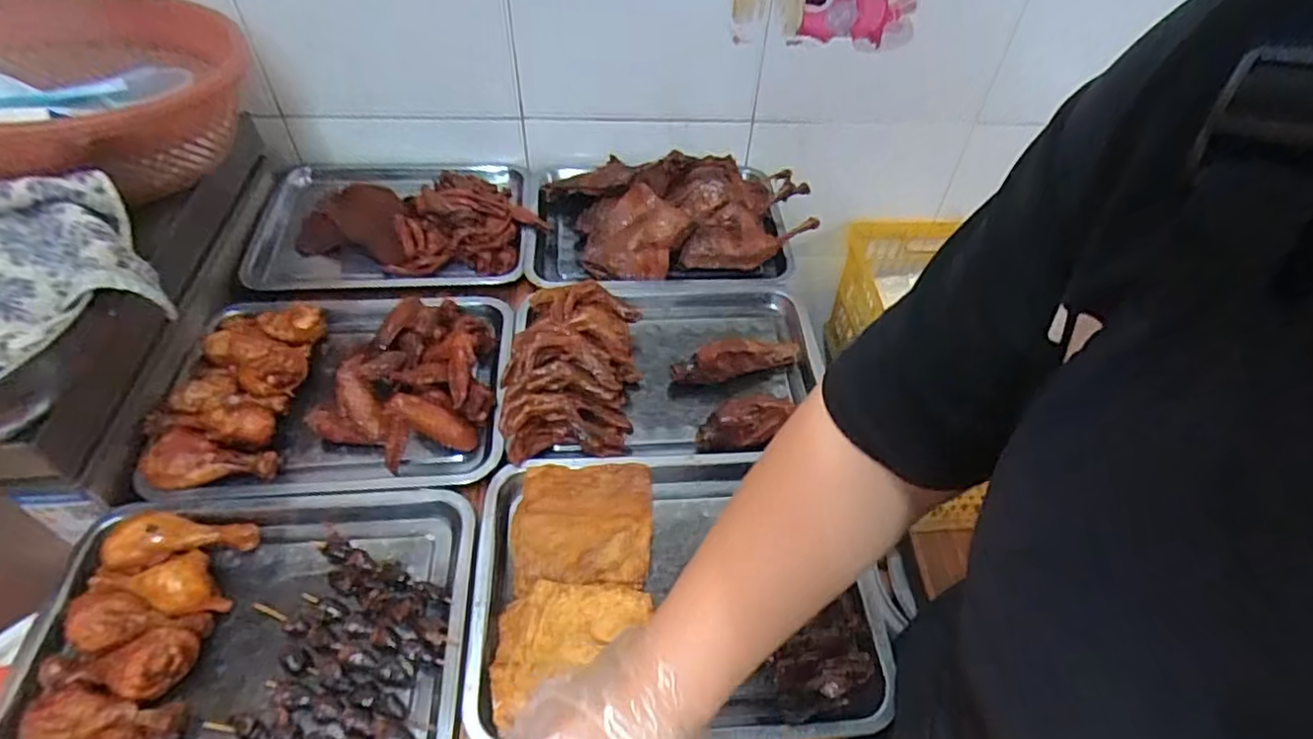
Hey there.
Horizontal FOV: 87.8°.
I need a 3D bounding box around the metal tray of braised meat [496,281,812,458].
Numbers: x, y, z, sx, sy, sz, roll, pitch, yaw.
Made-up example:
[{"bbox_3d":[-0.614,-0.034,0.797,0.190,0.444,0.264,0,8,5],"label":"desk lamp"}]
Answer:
[{"bbox_3d":[0.009,-0.015,0.767,0.345,0.086,0.246,-3,51,-6],"label":"metal tray of braised meat"}]

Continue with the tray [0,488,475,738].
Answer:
[{"bbox_3d":[-0.334,0.219,0.560,0.344,0.047,0.260,-2,51,-5],"label":"tray"}]

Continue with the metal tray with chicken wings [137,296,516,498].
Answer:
[{"bbox_3d":[-0.334,0.012,0.728,0.337,0.080,0.258,-3,51,-6],"label":"metal tray with chicken wings"}]

